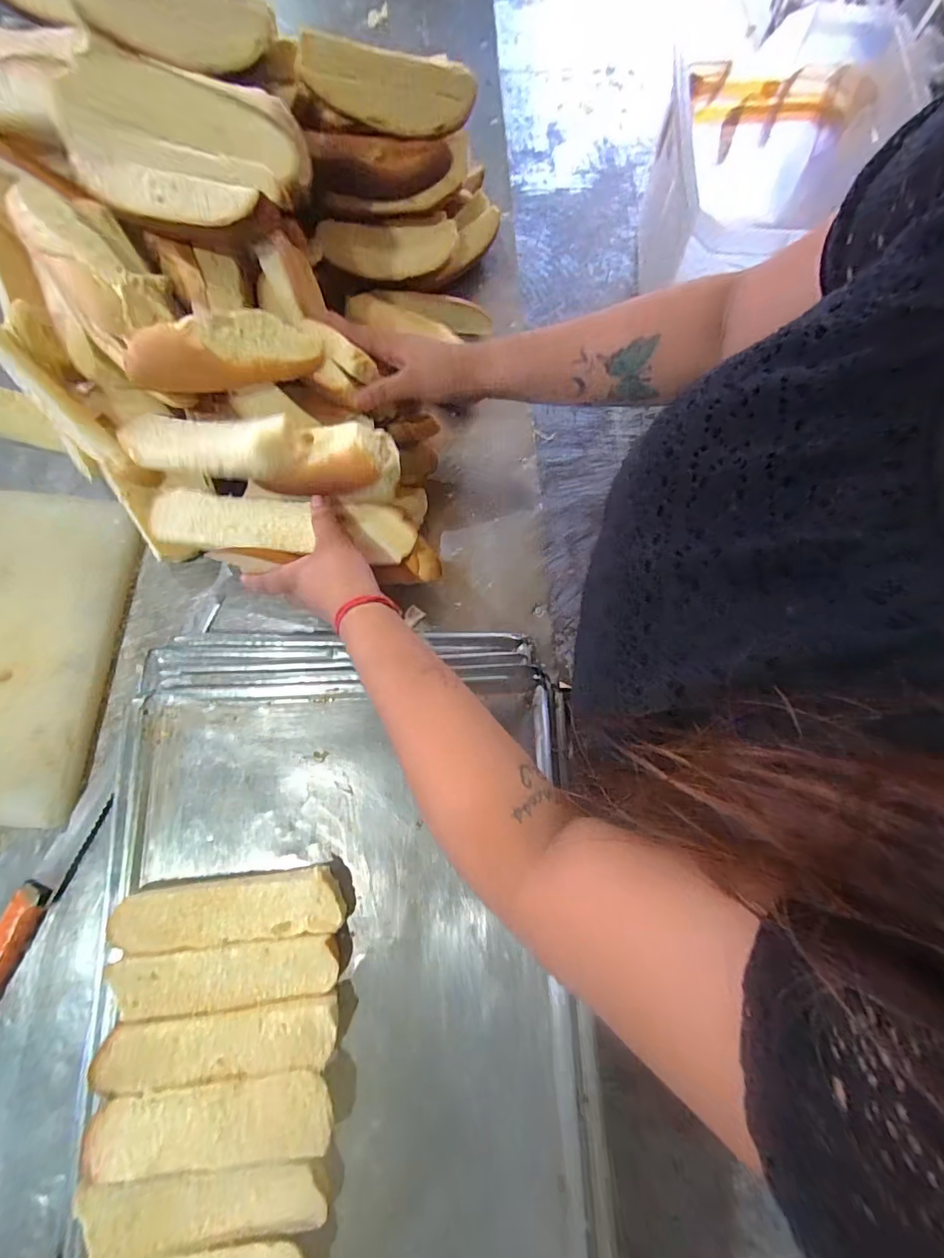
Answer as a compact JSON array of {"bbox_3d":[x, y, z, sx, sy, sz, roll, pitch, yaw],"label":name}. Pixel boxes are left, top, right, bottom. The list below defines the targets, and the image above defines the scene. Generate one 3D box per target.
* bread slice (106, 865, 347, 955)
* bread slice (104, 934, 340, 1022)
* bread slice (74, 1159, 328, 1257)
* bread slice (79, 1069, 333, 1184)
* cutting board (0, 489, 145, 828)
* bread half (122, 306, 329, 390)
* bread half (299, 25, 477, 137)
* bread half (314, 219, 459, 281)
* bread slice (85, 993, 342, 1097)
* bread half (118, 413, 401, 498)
[{"bbox_3d":[-0.177,0.208,0.360,0.160,0.021,0.042,-5,76,-2],"label":"bread slice"},{"bbox_3d":[-0.175,0.249,0.351,0.155,0.020,0.041,-6,76,-2],"label":"bread slice"},{"bbox_3d":[-0.175,0.374,0.317,0.153,0.028,0.048,-3,76,-2],"label":"bread slice"},{"bbox_3d":[-0.174,0.329,0.327,0.159,0.033,0.045,-5,76,-2],"label":"bread slice"},{"bbox_3d":[-0.436,0.014,0.437,0.217,0.025,0.293,4,76,0],"label":"cutting board"},{"bbox_3d":[-0.190,-0.212,0.370,0.139,0.034,0.042,-14,77,-4],"label":"bread half"},{"bbox_3d":[-0.073,-0.478,0.428,0.151,0.048,0.028,-6,76,-17],"label":"bread half"},{"bbox_3d":[-0.085,-0.400,0.506,0.139,0.034,0.045,-8,77,-3],"label":"bread half"},{"bbox_3d":[-0.173,0.287,0.338,0.156,0.030,0.040,-5,76,-2],"label":"bread slice"},{"bbox_3d":[-0.170,-0.139,0.374,0.222,0.050,0.056,8,76,7],"label":"bread half"}]

